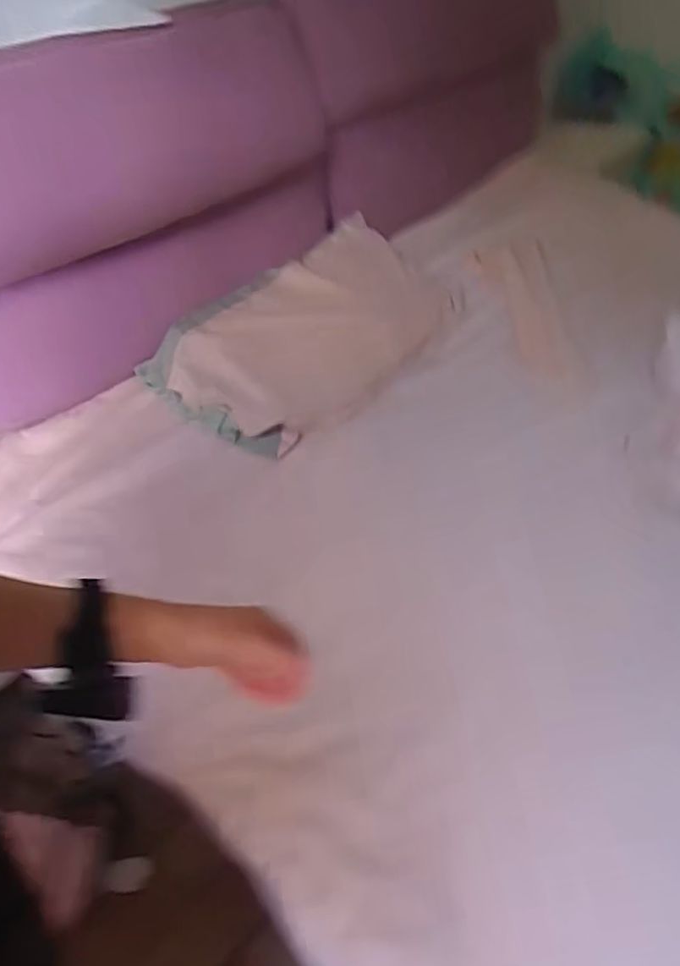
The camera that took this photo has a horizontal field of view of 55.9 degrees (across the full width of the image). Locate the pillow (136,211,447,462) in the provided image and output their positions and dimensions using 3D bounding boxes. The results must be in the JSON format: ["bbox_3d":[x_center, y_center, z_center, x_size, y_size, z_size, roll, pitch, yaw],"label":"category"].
[{"bbox_3d":[-0.043,-0.313,1.280,0.359,0.115,0.628,34,58,21],"label":"pillow"}]

